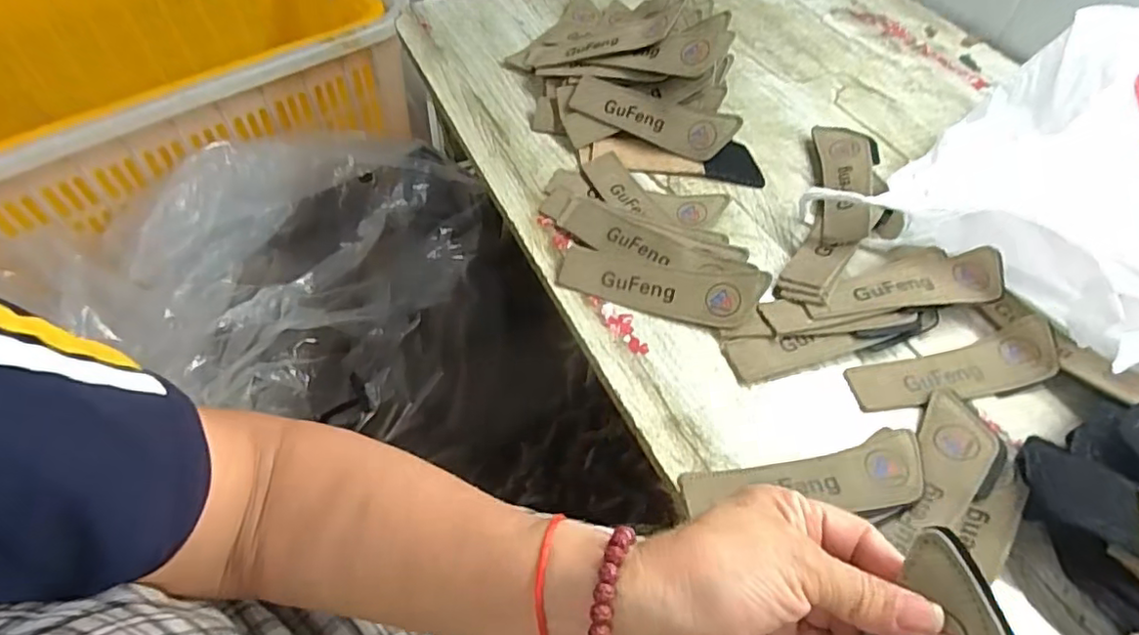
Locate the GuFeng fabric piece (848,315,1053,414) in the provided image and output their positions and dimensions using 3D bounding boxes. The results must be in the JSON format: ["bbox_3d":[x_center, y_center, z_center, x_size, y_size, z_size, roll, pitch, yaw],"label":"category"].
[{"bbox_3d":[0.275,0.039,0.428,0.153,0.007,0.043,-14,57,-6],"label":"GuFeng fabric piece"}]

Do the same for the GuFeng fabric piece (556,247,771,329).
[{"bbox_3d":[0.068,-0.023,0.461,0.153,0.007,0.044,10,76,14],"label":"GuFeng fabric piece"}]

